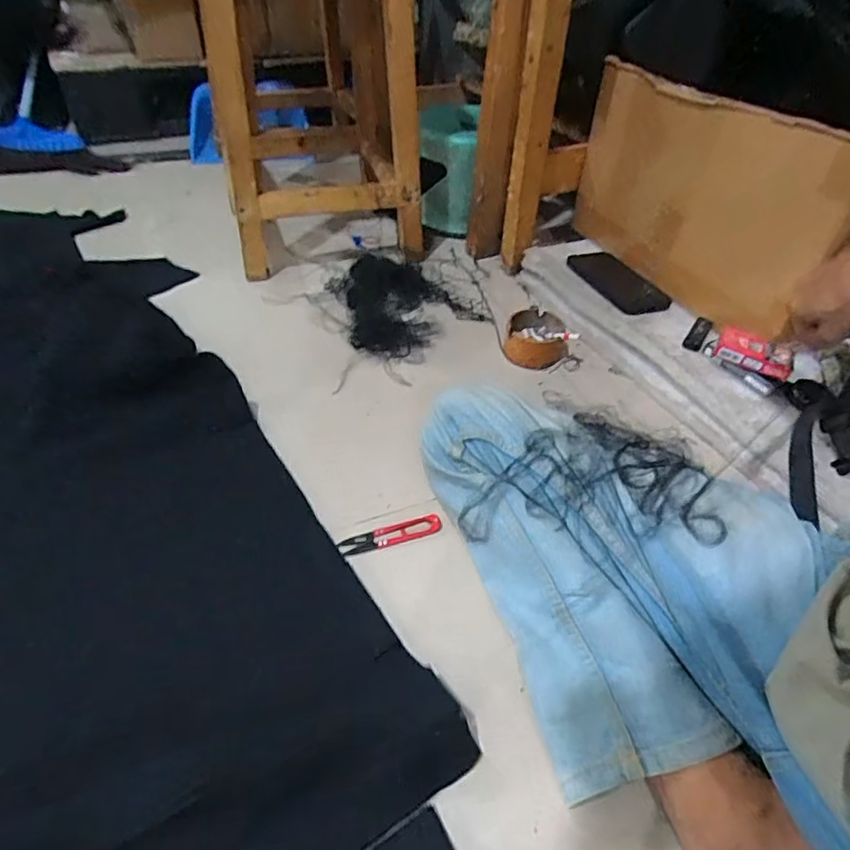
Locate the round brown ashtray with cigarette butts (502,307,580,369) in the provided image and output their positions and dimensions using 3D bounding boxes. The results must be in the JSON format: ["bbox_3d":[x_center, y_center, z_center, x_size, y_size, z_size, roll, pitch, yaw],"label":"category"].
[{"bbox_3d":[0.159,-0.119,0.768,0.092,0.042,0.090,34,52,26],"label":"round brown ashtray with cigarette butts"}]

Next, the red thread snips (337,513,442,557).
[{"bbox_3d":[-0.035,0.113,0.558,0.103,0.007,0.025,-11,47,-15],"label":"red thread snips"}]

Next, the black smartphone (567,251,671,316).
[{"bbox_3d":[0.276,-0.218,0.797,0.089,0.014,0.180,-9,46,-12],"label":"black smartphone"}]

